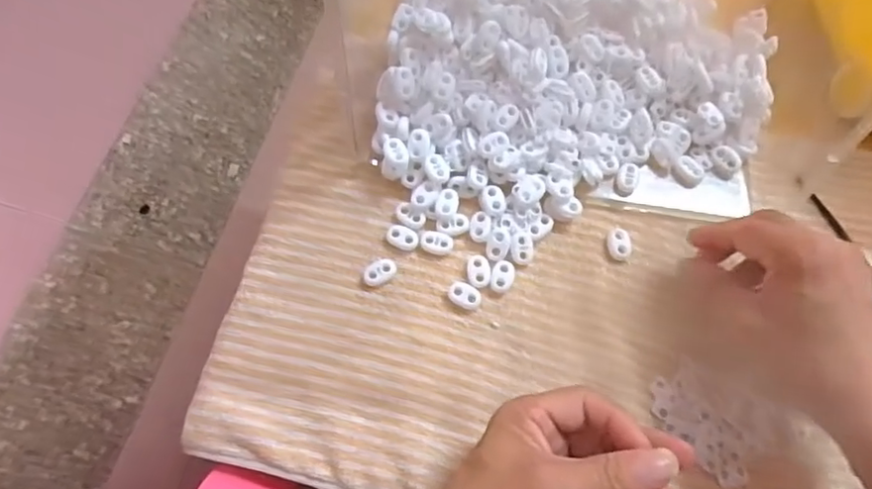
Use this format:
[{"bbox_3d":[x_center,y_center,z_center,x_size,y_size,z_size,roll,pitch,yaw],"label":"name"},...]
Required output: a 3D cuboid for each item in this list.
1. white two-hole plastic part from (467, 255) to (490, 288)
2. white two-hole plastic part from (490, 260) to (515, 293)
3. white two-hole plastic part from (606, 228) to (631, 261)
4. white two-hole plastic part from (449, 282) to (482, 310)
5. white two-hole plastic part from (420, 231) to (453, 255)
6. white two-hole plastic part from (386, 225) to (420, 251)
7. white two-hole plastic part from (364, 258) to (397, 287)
[{"bbox_3d":[0.029,0.017,0.392,0.015,0.004,0.022,-2,69,-1],"label":"white two-hole plastic part"},{"bbox_3d":[0.045,0.021,0.391,0.015,0.004,0.022,13,70,5],"label":"white two-hole plastic part"},{"bbox_3d":[0.125,0.000,0.402,0.015,0.005,0.023,-4,69,-2],"label":"white two-hole plastic part"},{"bbox_3d":[0.019,0.034,0.387,0.021,0.004,0.015,23,71,8],"label":"white two-hole plastic part"},{"bbox_3d":[0.000,-0.002,0.399,0.022,0.004,0.015,18,70,7],"label":"white two-hole plastic part"},{"bbox_3d":[-0.023,-0.005,0.402,0.022,0.006,0.015,23,71,9],"label":"white two-hole plastic part"},{"bbox_3d":[-0.038,0.018,0.395,0.023,0.008,0.017,-28,72,-10],"label":"white two-hole plastic part"}]

